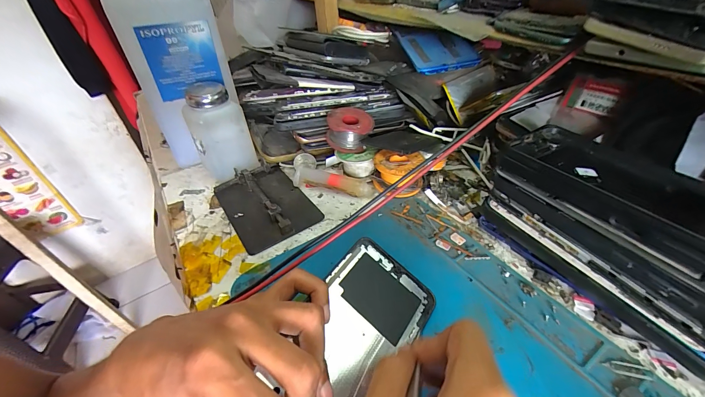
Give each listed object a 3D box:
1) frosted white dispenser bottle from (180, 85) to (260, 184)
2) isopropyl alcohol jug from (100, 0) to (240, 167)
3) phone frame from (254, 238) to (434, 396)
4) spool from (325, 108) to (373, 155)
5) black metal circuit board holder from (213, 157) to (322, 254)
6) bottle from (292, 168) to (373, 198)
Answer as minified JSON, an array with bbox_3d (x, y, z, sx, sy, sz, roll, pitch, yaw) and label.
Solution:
[{"bbox_3d":[-0.150,-0.074,0.349,0.062,0.096,0.062,-25,45,-23],"label":"frosted white dispenser bottle"},{"bbox_3d":[-0.191,-0.140,0.349,0.099,0.205,0.062,-30,47,-27],"label":"isopropyl alcohol jug"},{"bbox_3d":[-0.010,0.096,0.182,0.070,0.004,0.160,40,51,7],"label":"phone frame"},{"bbox_3d":[-0.002,-0.082,0.353,0.054,0.029,0.054,-2,41,2],"label":"spool"},{"bbox_3d":[-0.093,0.001,0.322,0.080,0.014,0.120,-26,45,-23],"label":"black metal circuit board holder"},{"bbox_3d":[-0.022,-0.018,0.333,0.090,0.018,0.014,9,43,15],"label":"bottle"}]

